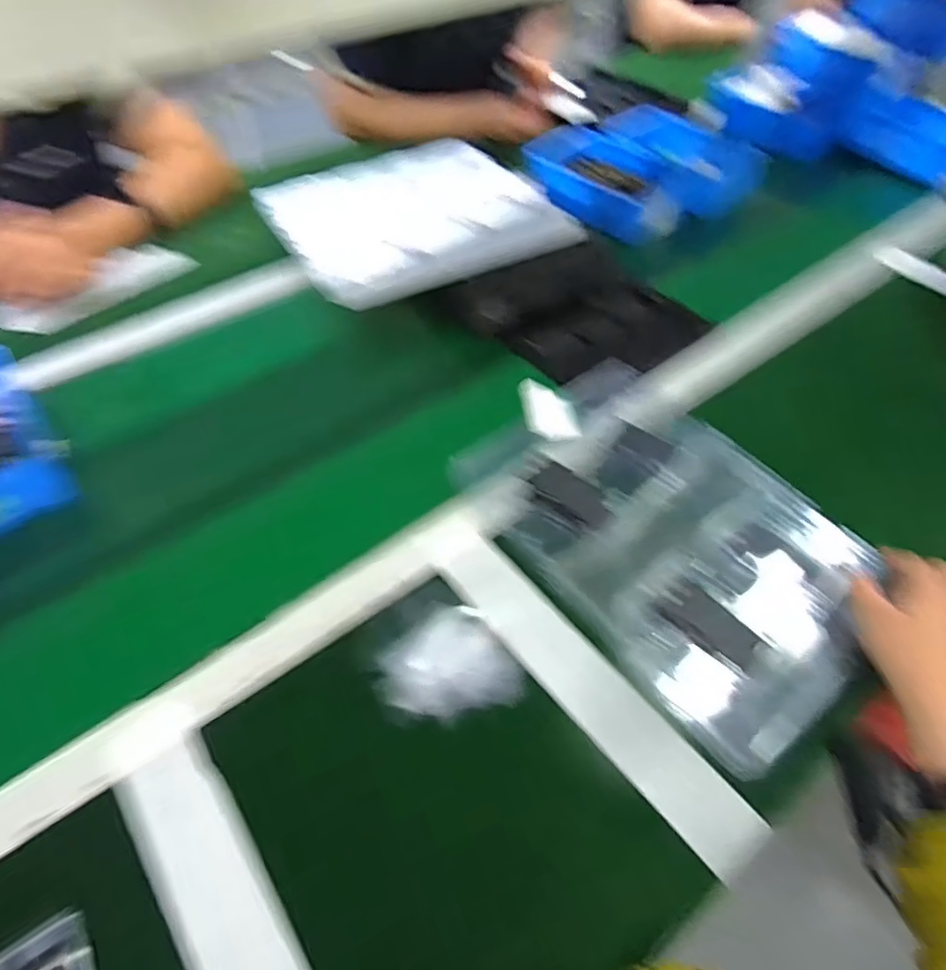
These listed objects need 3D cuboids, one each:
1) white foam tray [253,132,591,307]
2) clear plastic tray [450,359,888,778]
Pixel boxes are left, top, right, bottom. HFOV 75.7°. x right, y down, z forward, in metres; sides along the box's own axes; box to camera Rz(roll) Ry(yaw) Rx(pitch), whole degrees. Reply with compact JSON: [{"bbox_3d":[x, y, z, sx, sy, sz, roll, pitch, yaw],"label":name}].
[{"bbox_3d":[-0.083,-0.363,0.806,0.336,0.019,0.339,-23,55,-14],"label":"white foam tray"},{"bbox_3d":[0.172,0.034,0.540,0.233,0.034,0.352,-30,59,-22],"label":"clear plastic tray"}]

